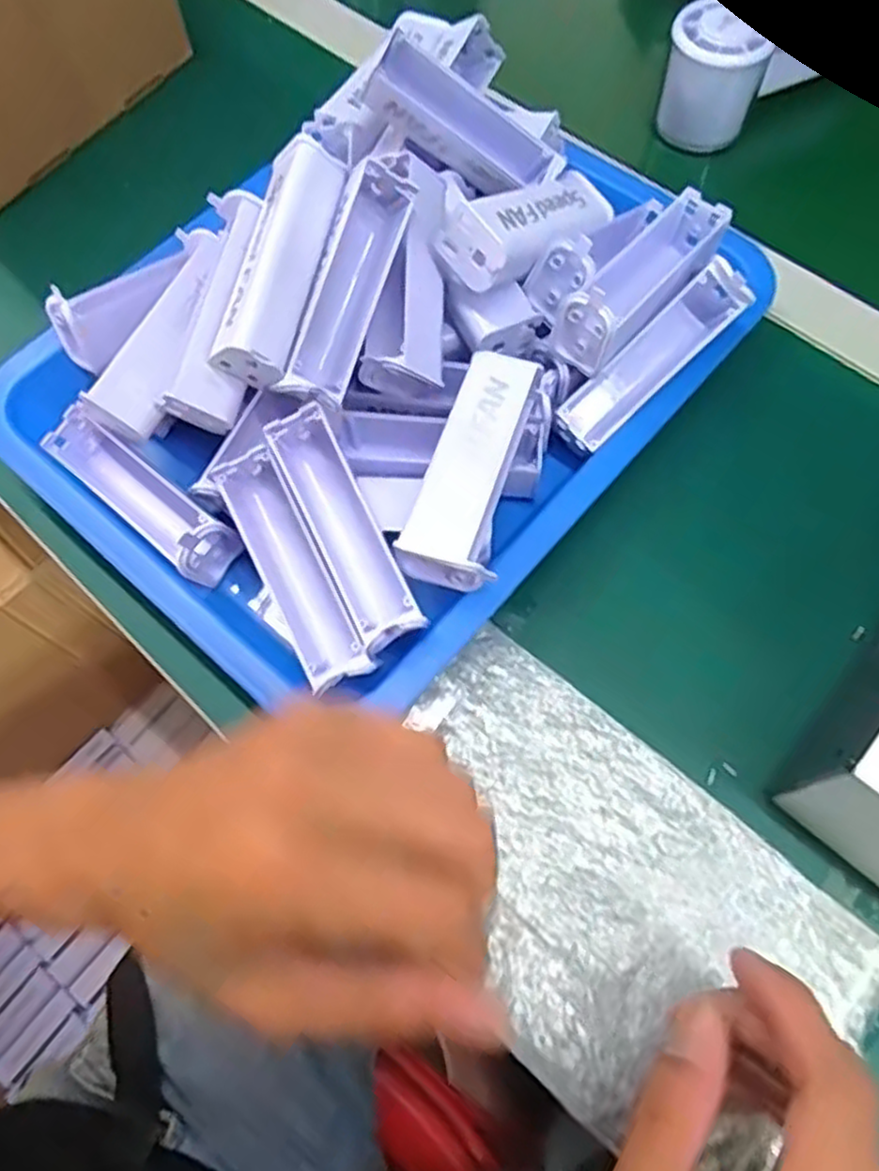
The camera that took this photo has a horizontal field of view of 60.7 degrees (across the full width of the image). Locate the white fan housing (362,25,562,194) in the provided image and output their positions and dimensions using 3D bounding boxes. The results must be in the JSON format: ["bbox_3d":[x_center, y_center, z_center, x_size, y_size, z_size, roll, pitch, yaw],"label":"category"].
[{"bbox_3d":[0.011,-0.222,0.366,0.093,0.030,0.026,23,67,-20],"label":"white fan housing"}]

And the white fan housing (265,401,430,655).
[{"bbox_3d":[-0.040,-0.024,0.328,0.028,0.035,0.103,-25,96,-8],"label":"white fan housing"}]

